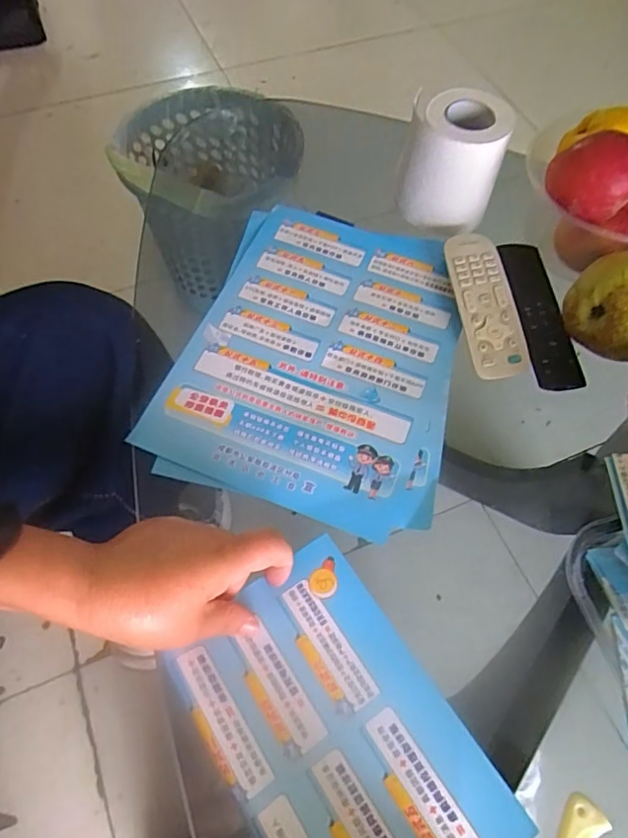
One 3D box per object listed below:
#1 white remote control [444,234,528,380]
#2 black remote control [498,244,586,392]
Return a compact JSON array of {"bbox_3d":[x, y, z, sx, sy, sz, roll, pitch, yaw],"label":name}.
[{"bbox_3d":[0.142,-0.097,0.469,0.043,0.024,0.136,-5,65,-7],"label":"white remote control"},{"bbox_3d":[0.189,-0.093,0.471,0.044,0.020,0.153,-1,65,-5],"label":"black remote control"}]

